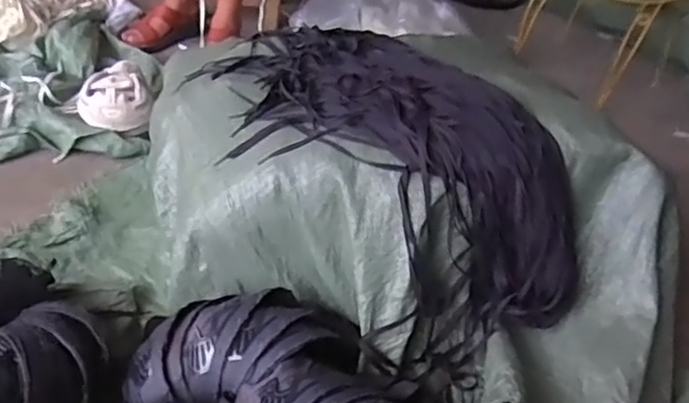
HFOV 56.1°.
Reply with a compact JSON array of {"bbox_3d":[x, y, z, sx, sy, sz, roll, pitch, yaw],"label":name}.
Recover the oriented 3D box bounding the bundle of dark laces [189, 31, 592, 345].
[{"bbox_3d":[0.090,-0.065,0.969,0.654,0.248,0.319,40,47,9],"label":"bundle of dark laces"}]

